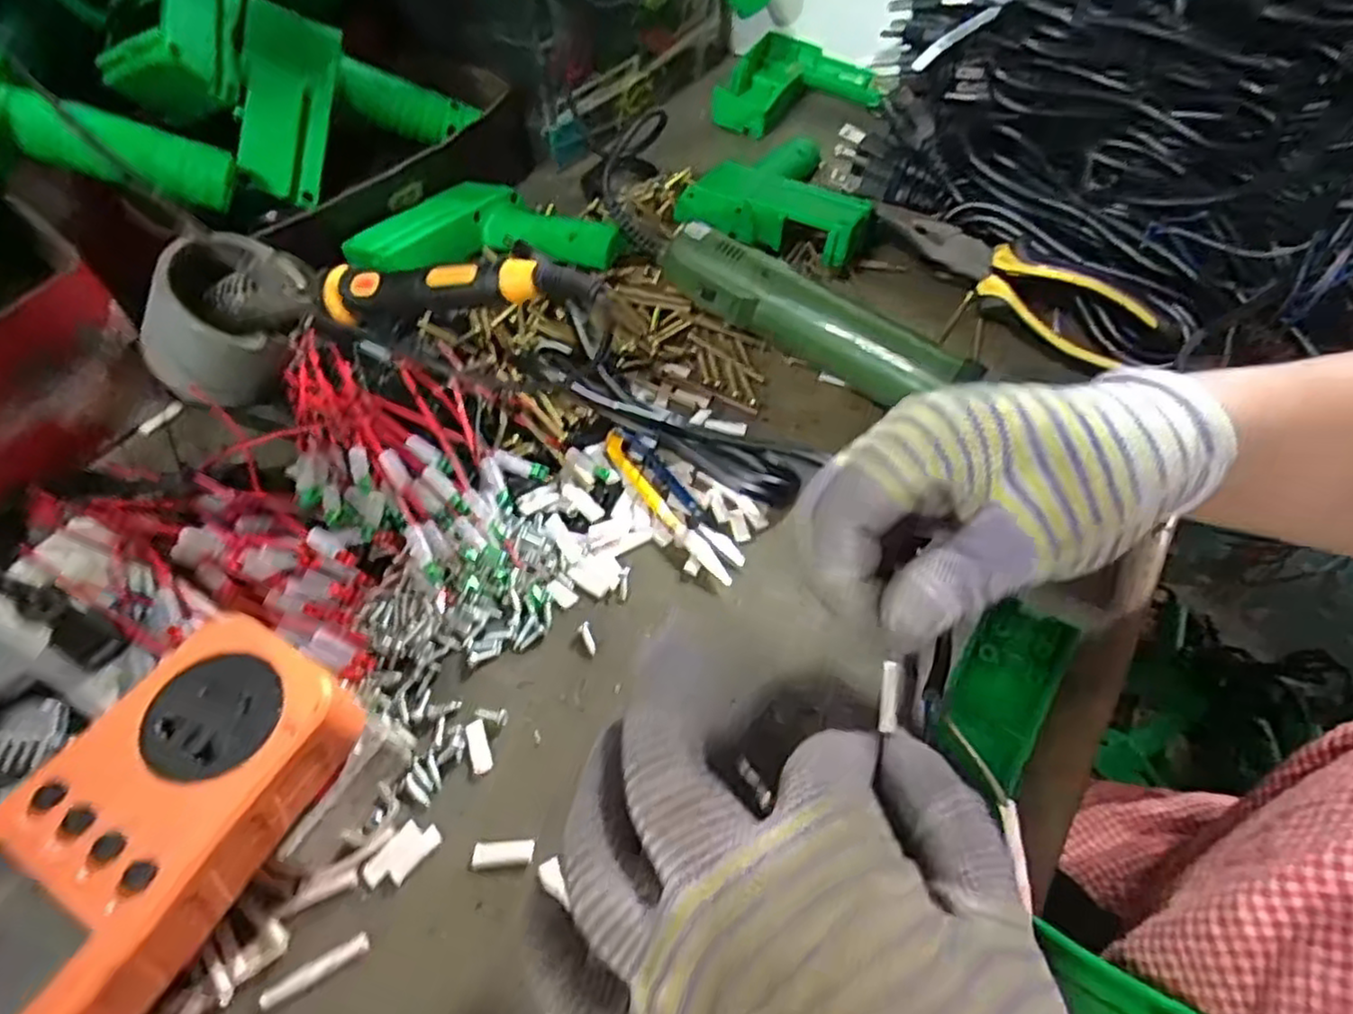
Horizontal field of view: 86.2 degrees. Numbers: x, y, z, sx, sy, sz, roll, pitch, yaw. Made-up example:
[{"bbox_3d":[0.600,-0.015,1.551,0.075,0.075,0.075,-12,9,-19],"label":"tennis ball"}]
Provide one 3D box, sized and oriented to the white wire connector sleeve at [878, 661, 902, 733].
[{"bbox_3d":[0.066,0.058,0.223,0.005,0.004,0.020,8,75,5],"label":"white wire connector sleeve"}]

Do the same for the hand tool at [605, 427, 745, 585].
[{"bbox_3d":[-0.003,-0.003,0.352,0.021,0.011,0.098,-31,60,-22],"label":"hand tool"}]

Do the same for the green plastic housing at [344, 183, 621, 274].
[{"bbox_3d":[-0.117,-0.174,0.447,0.157,0.028,0.087,-2,53,-3],"label":"green plastic housing"}]

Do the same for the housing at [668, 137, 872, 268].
[{"bbox_3d":[0.063,-0.193,0.470,0.120,0.041,0.068,16,54,10],"label":"housing"}]

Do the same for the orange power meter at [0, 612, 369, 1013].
[{"bbox_3d":[-0.159,0.095,0.213,0.068,0.028,0.125,26,57,17],"label":"orange power meter"}]

